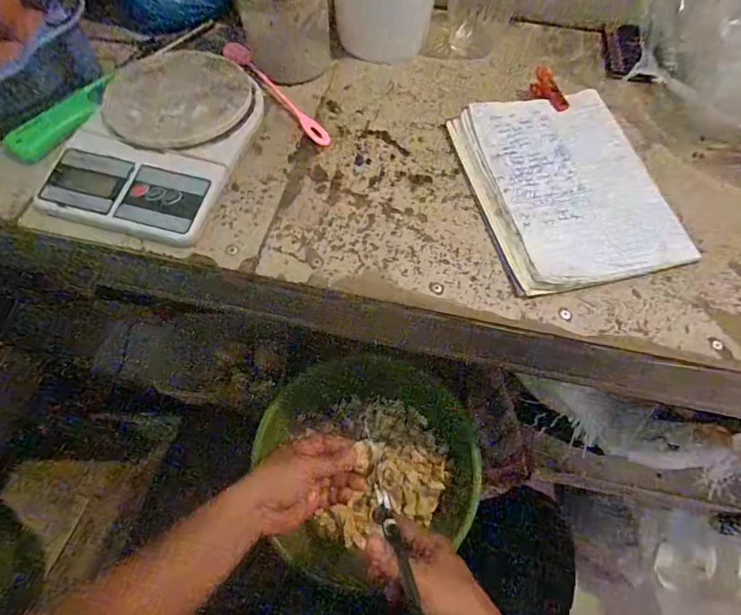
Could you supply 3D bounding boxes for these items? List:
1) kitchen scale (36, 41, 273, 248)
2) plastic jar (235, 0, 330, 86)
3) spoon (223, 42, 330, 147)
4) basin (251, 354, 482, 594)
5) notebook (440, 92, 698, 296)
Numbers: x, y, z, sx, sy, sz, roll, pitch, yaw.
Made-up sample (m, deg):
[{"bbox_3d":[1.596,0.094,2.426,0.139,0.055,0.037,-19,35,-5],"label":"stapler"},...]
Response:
[{"bbox_3d":[-0.193,-0.160,0.405,0.146,0.038,0.211,13,63,6],"label":"kitchen scale"},{"bbox_3d":[-0.088,-0.299,0.442,0.089,0.106,0.076,-9,63,-6],"label":"plastic jar"},{"bbox_3d":[-0.100,-0.225,0.453,0.022,0.018,0.174,-37,69,-18],"label":"spoon"},{"bbox_3d":[-0.012,0.207,0.618,0.311,0.087,0.315,0,62,-1],"label":"basin"},{"bbox_3d":[0.176,-0.115,0.402,0.161,0.017,0.210,-11,63,-7],"label":"notebook"}]

